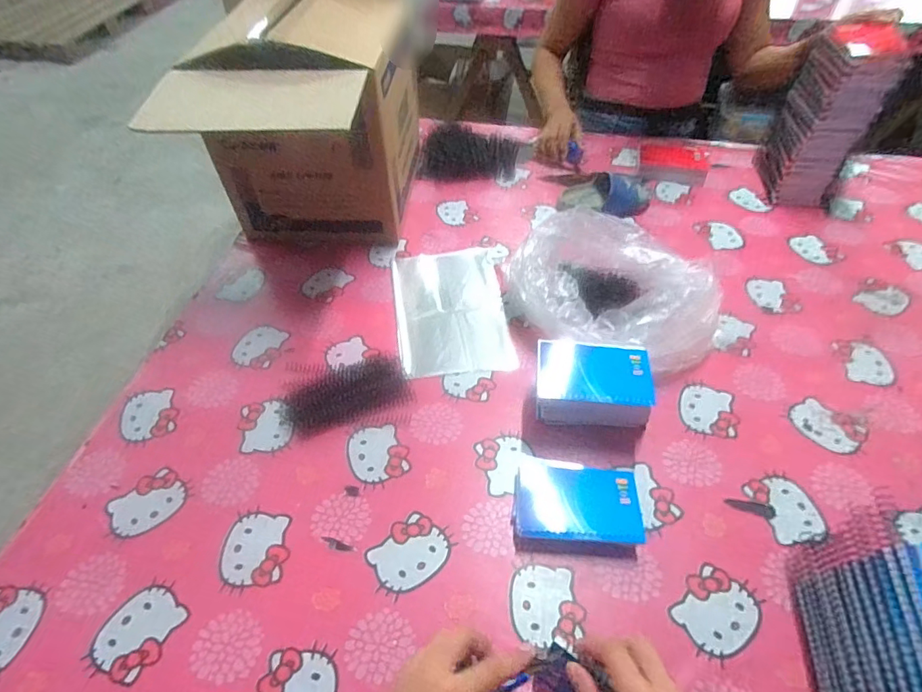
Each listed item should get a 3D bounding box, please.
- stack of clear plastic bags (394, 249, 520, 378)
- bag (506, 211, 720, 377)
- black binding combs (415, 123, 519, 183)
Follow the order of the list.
[{"bbox_3d":[-0.017,-0.062,0.785,0.167,0.008,0.263,-6,49,-4],"label":"stack of clear plastic bags"},{"bbox_3d":[0.216,-0.073,0.719,0.225,0.117,0.271,-27,53,-21],"label":"bag"},{"bbox_3d":[0.022,-0.414,1.066,0.210,0.040,0.191,8,49,8],"label":"black binding combs"}]

